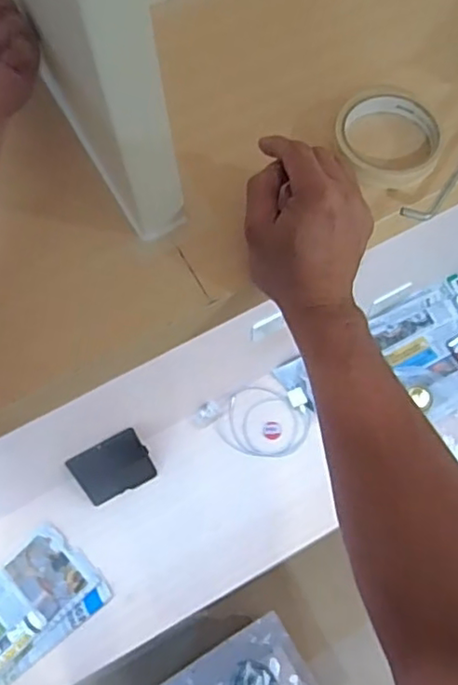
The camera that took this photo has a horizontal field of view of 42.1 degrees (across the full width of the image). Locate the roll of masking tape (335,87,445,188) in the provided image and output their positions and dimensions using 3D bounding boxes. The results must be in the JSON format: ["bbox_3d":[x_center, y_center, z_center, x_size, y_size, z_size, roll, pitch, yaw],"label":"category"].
[{"bbox_3d":[0.137,-0.176,0.506,0.090,0.026,0.089,-1,66,2],"label":"roll of masking tape"}]

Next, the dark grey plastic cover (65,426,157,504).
[{"bbox_3d":[-0.285,0.311,1.469,0.177,0.017,0.150,-30,110,-9],"label":"dark grey plastic cover"}]

